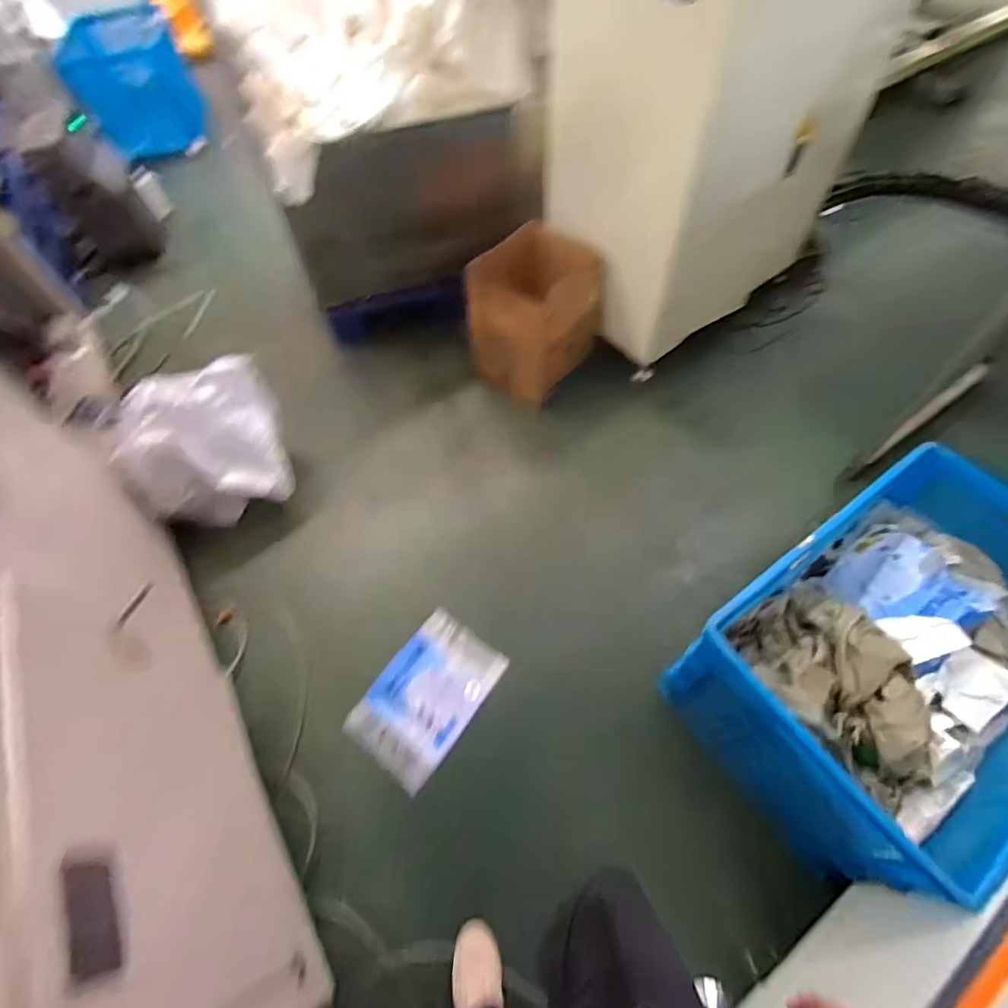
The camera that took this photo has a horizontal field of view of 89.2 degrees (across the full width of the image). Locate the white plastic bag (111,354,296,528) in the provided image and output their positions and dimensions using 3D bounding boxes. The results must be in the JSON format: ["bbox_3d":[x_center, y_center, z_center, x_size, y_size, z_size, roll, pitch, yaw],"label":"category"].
[{"bbox_3d":[-0.984,-0.222,1.698,0.464,0.352,0.472,-17,60,-7],"label":"white plastic bag"}]

